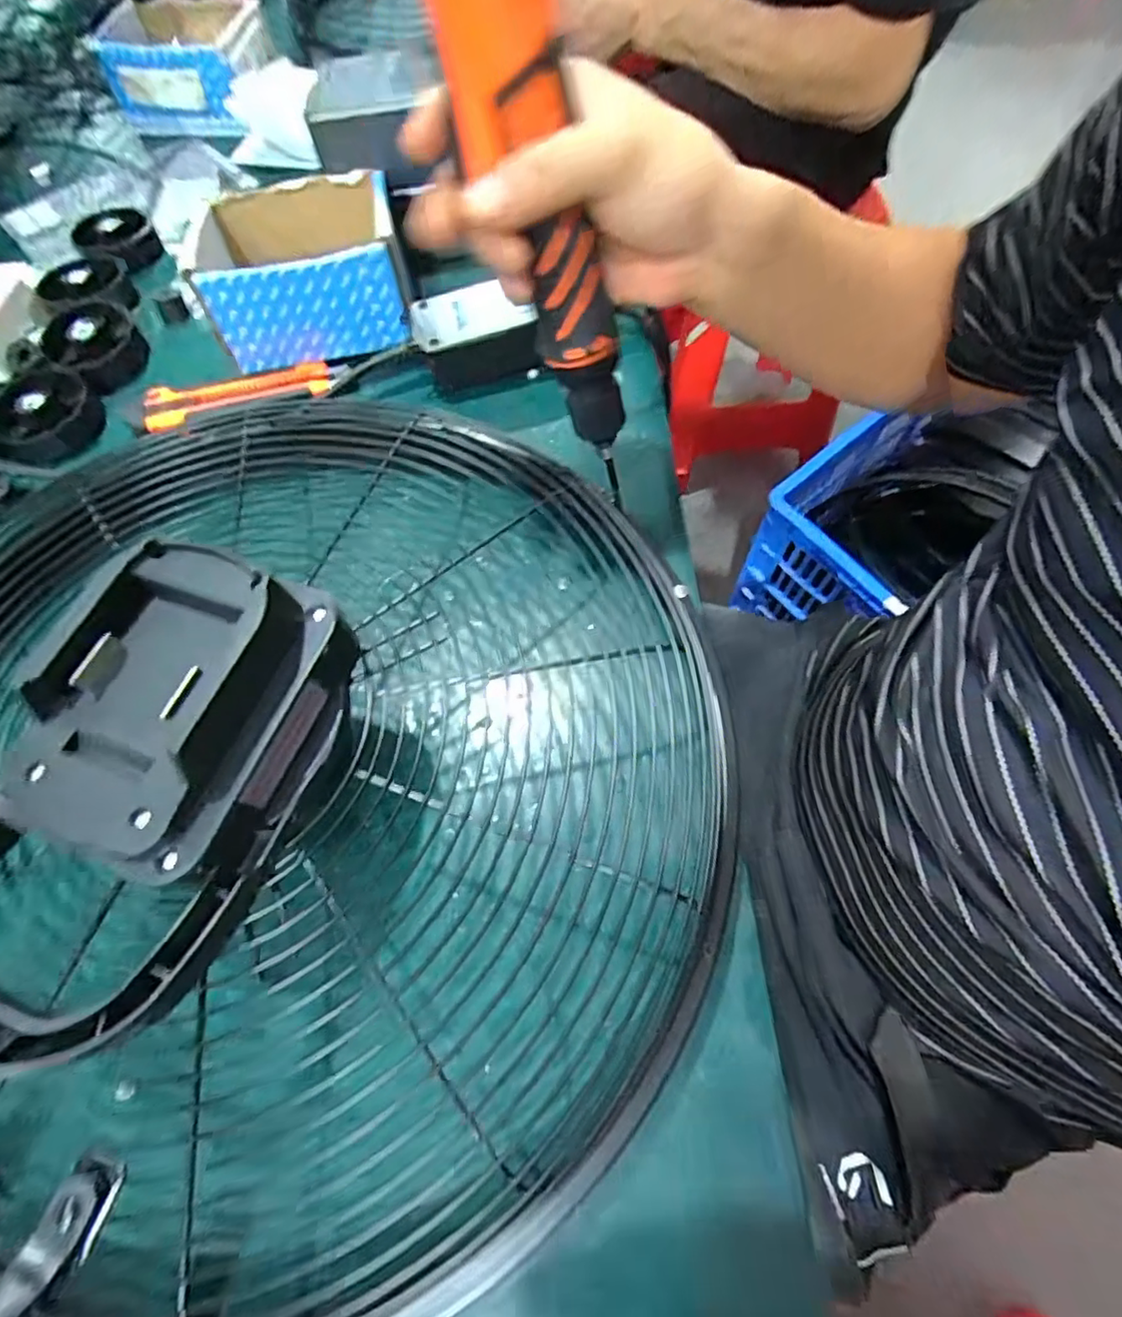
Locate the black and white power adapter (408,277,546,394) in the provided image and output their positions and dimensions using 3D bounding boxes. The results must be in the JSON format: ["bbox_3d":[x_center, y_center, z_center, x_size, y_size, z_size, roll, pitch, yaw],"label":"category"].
[{"bbox_3d":[-0.058,-0.230,0.425,0.088,0.044,0.051,-15,65,-4],"label":"black and white power adapter"}]

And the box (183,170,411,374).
[{"bbox_3d":[-0.190,-0.284,0.437,0.139,0.075,0.121,-11,65,-3],"label":"box"}]

